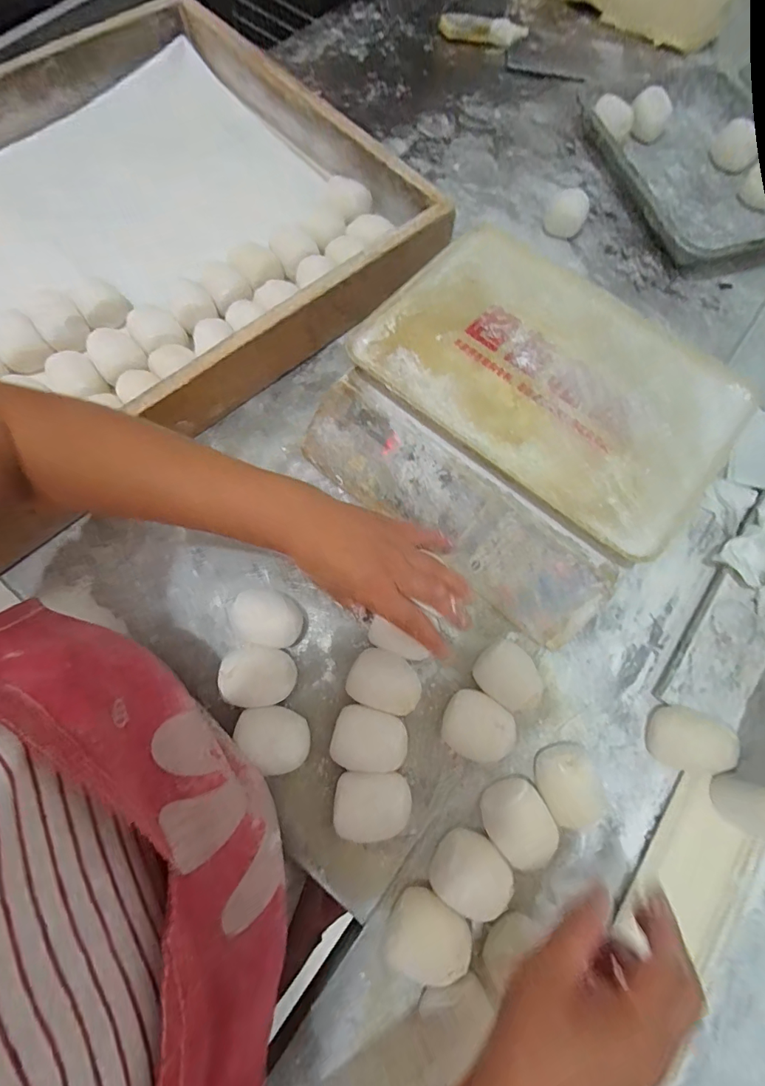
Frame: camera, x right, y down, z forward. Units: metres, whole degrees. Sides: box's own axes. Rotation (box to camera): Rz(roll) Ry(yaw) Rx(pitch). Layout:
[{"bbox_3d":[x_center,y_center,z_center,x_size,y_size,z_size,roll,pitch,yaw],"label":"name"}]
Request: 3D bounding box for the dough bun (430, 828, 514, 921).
[{"bbox_3d":[0.071,0.264,0.355,0.057,0.045,0.052,0,72,-1],"label":"dough bun"}]

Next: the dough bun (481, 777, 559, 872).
[{"bbox_3d":[0.114,0.236,0.373,0.052,0.034,0.061,-27,75,-10],"label":"dough bun"}]

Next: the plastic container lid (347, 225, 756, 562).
[{"bbox_3d":[0.159,-0.160,0.420,0.329,0.012,0.237,40,75,11],"label":"plastic container lid"}]

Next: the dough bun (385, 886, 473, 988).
[{"bbox_3d":[0.036,0.307,0.349,0.063,0.032,0.059,0,72,-1],"label":"dough bun"}]

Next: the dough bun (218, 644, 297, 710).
[{"bbox_3d":[-0.110,0.120,0.400,0.065,0.041,0.052,0,72,-1],"label":"dough bun"}]

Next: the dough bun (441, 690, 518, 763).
[{"bbox_3d":[0.084,0.162,0.394,0.059,0.038,0.053,27,73,7],"label":"dough bun"}]

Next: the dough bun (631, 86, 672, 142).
[{"bbox_3d":[0.400,-0.642,0.666,0.055,0.043,0.055,0,72,-1],"label":"dough bun"}]

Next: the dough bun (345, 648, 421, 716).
[{"bbox_3d":[0.003,0.125,0.405,0.062,0.036,0.048,18,72,4],"label":"dough bun"}]

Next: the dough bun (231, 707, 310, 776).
[{"bbox_3d":[-0.092,0.167,0.386,0.048,0.038,0.061,-38,77,-13],"label":"dough bun"}]

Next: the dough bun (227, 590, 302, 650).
[{"bbox_3d":[-0.108,0.072,0.417,0.064,0.041,0.049,7,72,1],"label":"dough bun"}]

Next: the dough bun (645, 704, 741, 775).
[{"bbox_3d":[0.271,0.173,0.390,0.049,0.047,0.051,20,72,5],"label":"dough bun"}]

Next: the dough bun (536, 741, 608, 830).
[{"bbox_3d":[0.158,0.206,0.380,0.052,0.049,0.051,0,72,-1],"label":"dough bun"}]

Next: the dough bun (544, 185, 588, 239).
[{"bbox_3d":[0.247,-0.439,0.597,0.049,0.046,0.049,0,72,-1],"label":"dough bun"}]

